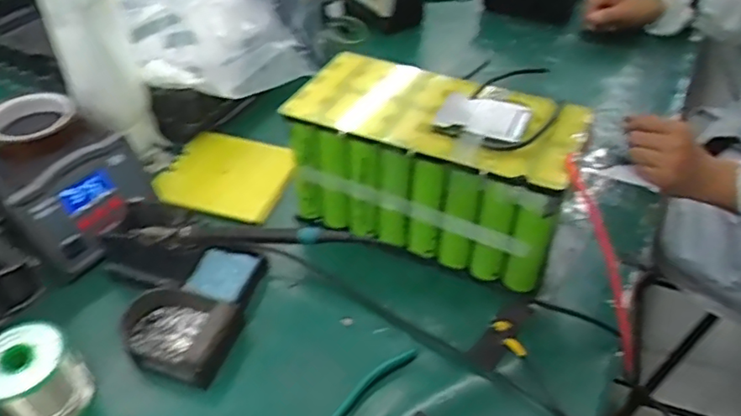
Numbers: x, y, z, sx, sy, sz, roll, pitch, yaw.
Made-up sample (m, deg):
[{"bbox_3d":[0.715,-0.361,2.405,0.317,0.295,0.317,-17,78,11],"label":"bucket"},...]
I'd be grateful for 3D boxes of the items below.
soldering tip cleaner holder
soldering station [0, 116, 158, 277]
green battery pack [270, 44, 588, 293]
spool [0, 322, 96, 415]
[{"bbox_3d":[-0.171,0.093,0.564,0.102,0.030,0.143,8,44,6],"label":"soldering tip cleaner holder"},{"bbox_3d":[-0.316,-0.021,0.624,0.141,0.103,0.135,31,51,27],"label":"soldering station"},{"bbox_3d":[0.064,-0.051,0.624,0.279,0.143,0.139,19,46,17],"label":"green battery pack"},{"bbox_3d":[-0.278,0.142,0.491,0.056,0.071,0.072,22,47,21],"label":"spool"}]

